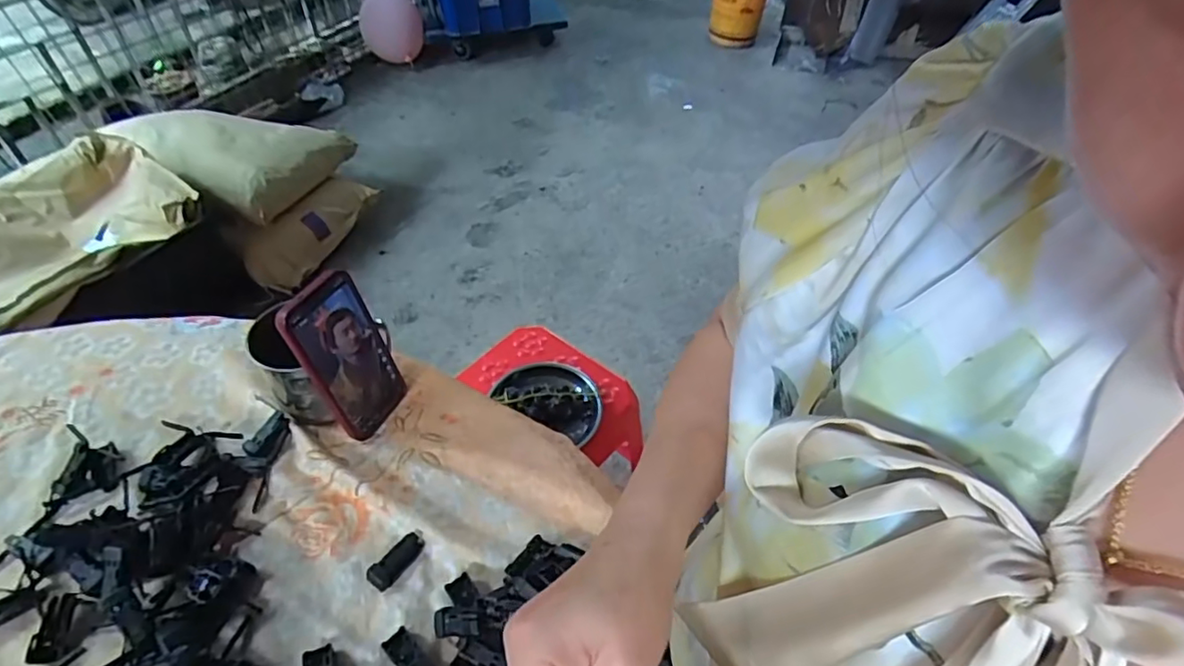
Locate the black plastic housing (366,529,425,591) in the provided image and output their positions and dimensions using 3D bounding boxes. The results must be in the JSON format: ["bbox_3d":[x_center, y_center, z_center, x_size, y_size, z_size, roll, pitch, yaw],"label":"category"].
[{"bbox_3d":[-0.161,0.188,0.492,0.021,0.011,0.052,32,54,24],"label":"black plastic housing"}]

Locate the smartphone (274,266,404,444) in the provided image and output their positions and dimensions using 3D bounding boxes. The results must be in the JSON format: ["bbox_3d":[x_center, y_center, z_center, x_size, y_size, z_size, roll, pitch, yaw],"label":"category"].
[{"bbox_3d":[-0.221,0.022,0.539,0.011,0.159,0.081,8,42,22],"label":"smartphone"}]

